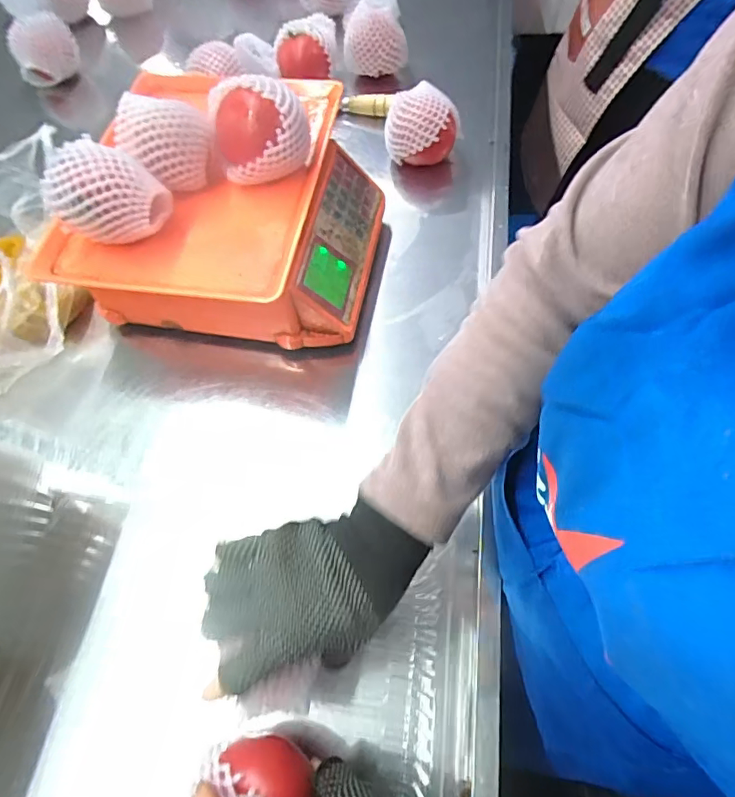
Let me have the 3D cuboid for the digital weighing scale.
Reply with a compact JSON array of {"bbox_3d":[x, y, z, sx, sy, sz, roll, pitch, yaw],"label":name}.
[{"bbox_3d":[-0.148,-0.186,0.531,0.277,0.142,0.302,9,66,7],"label":"digital weighing scale"}]

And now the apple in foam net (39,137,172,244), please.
[{"bbox_3d":[-0.222,-0.170,0.432,0.087,0.075,0.075,-38,69,-14],"label":"apple in foam net"}]

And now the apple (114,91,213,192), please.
[{"bbox_3d":[-0.184,-0.228,0.463,0.084,0.074,0.068,-28,67,-10],"label":"apple"}]

